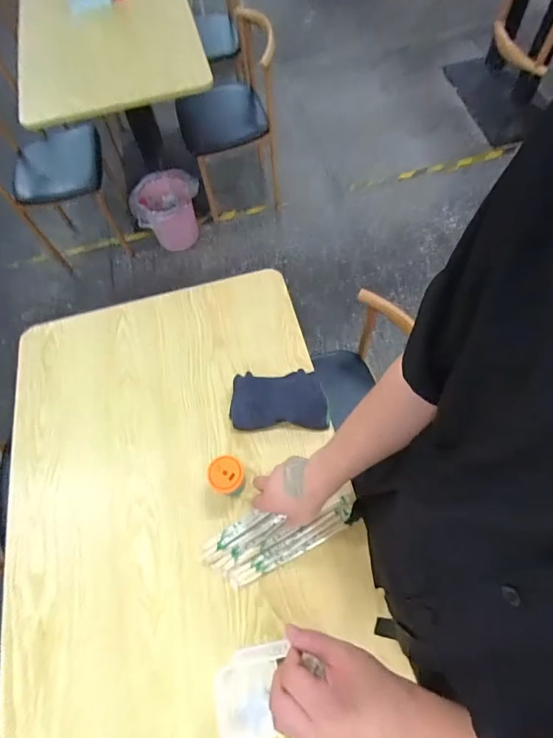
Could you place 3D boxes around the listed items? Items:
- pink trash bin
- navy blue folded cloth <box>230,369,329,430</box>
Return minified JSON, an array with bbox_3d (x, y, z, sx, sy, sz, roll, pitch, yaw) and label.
[{"bbox_3d":[-0.440,-0.629,1.678,0.234,0.227,0.232,3,65,6],"label":"pink trash bin"},{"bbox_3d":[0.006,0.052,0.767,0.170,0.047,0.117,-1,65,2],"label":"navy blue folded cloth"}]

